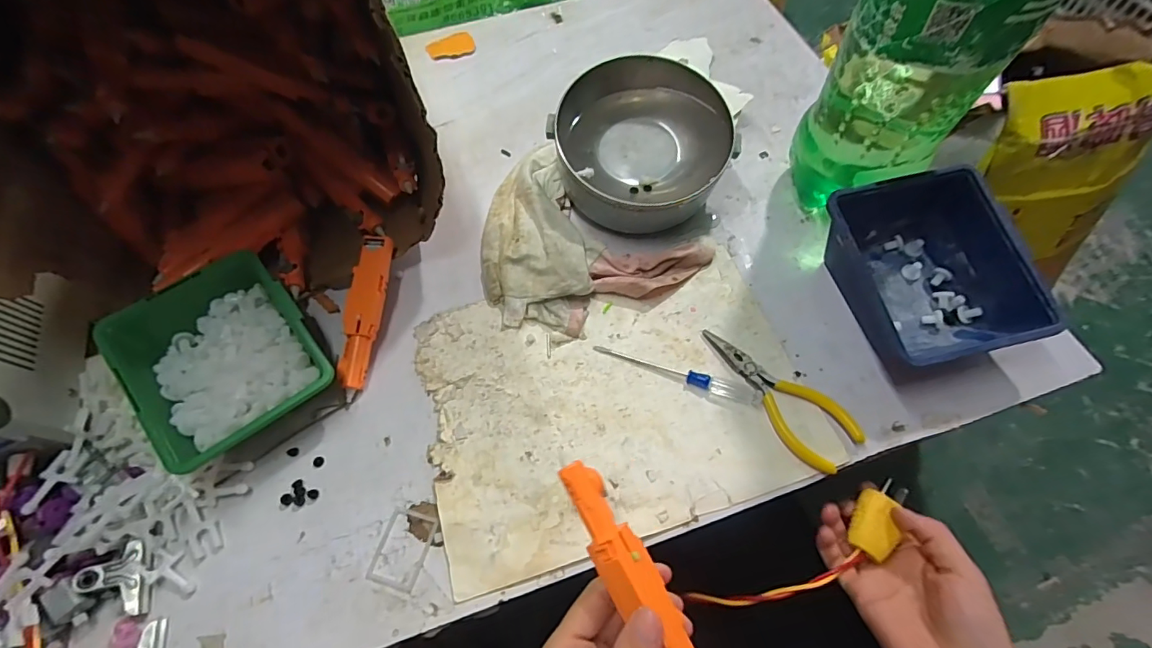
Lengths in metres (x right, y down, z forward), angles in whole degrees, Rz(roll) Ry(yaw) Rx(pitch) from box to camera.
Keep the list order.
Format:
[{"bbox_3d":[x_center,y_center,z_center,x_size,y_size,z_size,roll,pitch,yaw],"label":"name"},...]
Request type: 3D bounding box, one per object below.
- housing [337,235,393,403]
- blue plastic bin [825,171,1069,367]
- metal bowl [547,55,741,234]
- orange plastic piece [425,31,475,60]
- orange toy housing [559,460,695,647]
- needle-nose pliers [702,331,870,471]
[{"bbox_3d":[-0.165,-0.009,0.379,0.024,0.015,0.125,5,78,5],"label":"housing"},{"bbox_3d":[0.263,-0.037,0.371,0.113,0.066,0.137,-14,62,-3],"label":"blue plastic bin"},{"bbox_3d":[0.056,-0.146,0.421,0.135,0.082,0.138,-2,62,3],"label":"metal bowl"},{"bbox_3d":[-0.141,-0.313,0.553,0.053,0.011,0.029,-24,63,-8],"label":"orange plastic piece"},{"bbox_3d":[0.027,0.124,0.241,0.025,0.014,0.119,-28,75,-11],"label":"orange toy housing"},{"bbox_3d":[0.145,0.049,0.358,0.048,0.008,0.125,-39,66,-15],"label":"needle-nose pliers"}]

